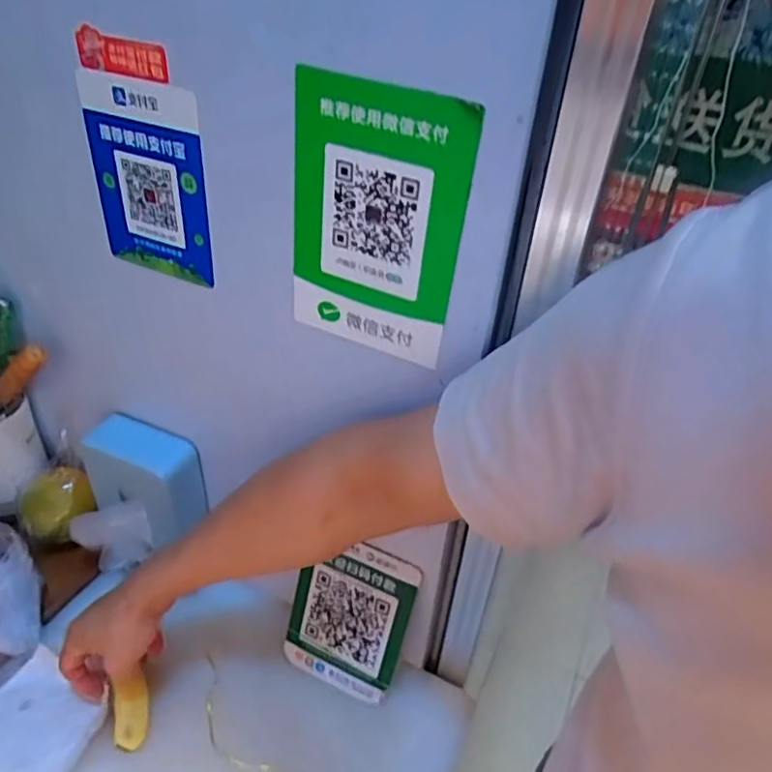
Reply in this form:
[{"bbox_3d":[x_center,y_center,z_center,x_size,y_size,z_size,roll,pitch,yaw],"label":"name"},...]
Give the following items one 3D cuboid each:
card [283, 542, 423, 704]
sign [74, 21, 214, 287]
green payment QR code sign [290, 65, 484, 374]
[{"bbox_3d":[-0.036,0.227,0.614,0.121,0.166,0.010,25,21,14],"label":"card"},{"bbox_3d":[-0.189,-0.173,0.489,0.117,0.177,0.006,15,34,23],"label":"sign"},{"bbox_3d":[-0.009,-0.106,0.419,0.121,0.178,0.010,22,38,19],"label":"green payment QR code sign"}]

